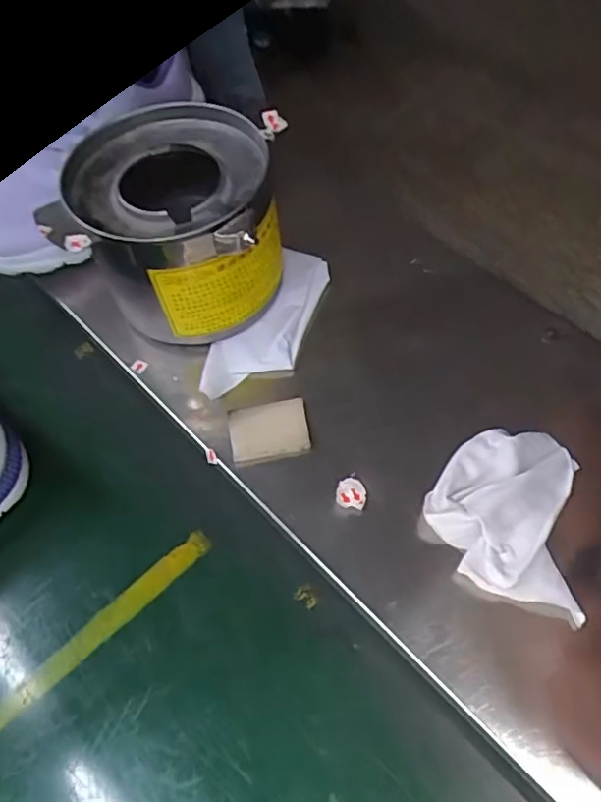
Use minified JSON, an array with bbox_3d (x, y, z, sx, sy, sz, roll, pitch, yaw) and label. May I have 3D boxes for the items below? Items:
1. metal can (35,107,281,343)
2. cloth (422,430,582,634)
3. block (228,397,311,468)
[{"bbox_3d":[-0.090,-0.127,0.449,0.143,0.122,0.143,-1,57,2],"label":"metal can"},{"bbox_3d":[0.129,0.067,0.377,0.089,0.025,0.109,12,59,10],"label":"cloth"},{"bbox_3d":[-0.022,0.021,0.418,0.054,0.008,0.044,-11,58,-4],"label":"block"}]

